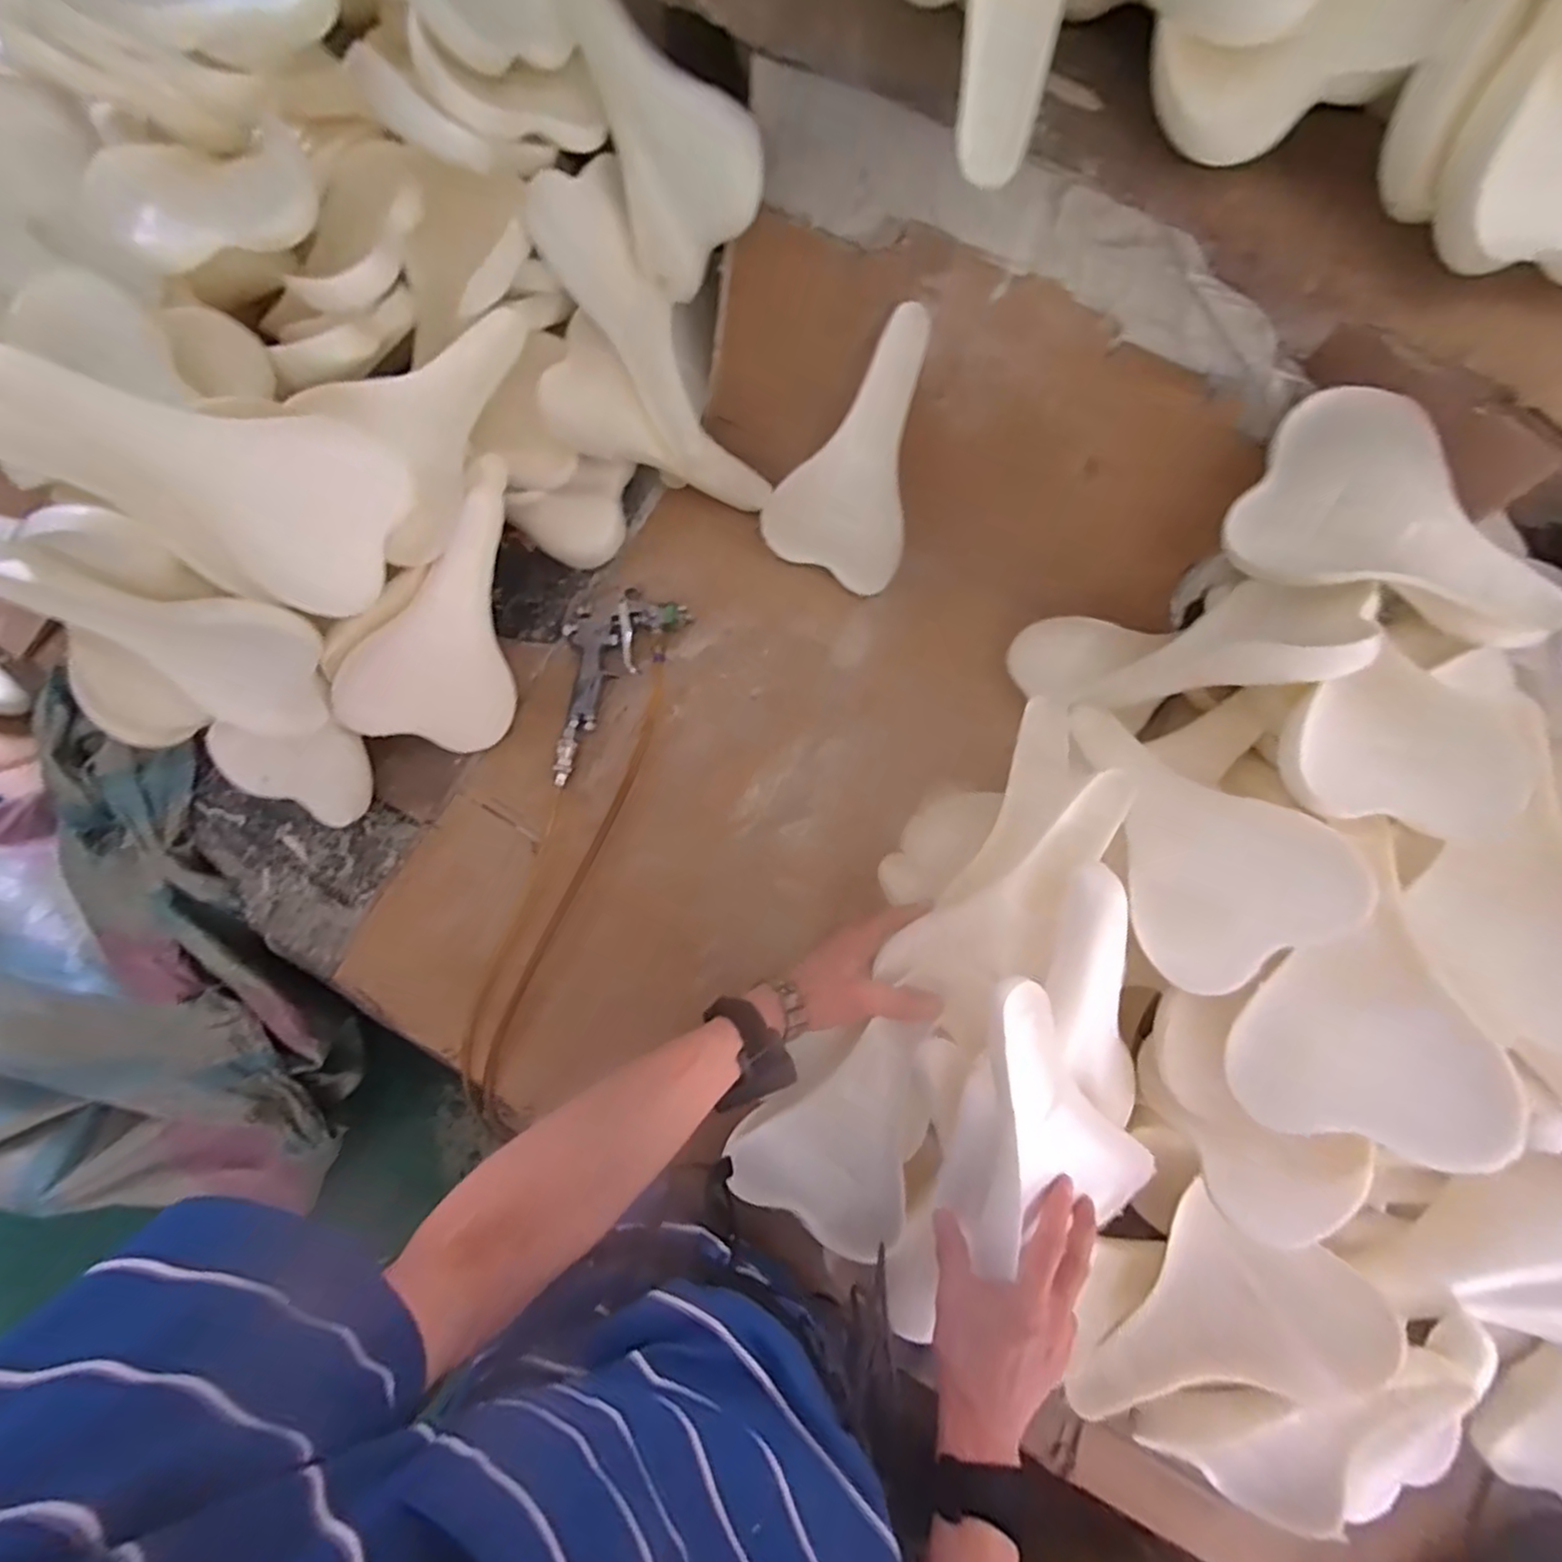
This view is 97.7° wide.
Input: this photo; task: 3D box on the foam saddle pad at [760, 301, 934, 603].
[{"bbox_3d":[0.080,-0.333,0.695,0.146,0.252,0.040,21,36,3],"label":"foam saddle pad"}]

